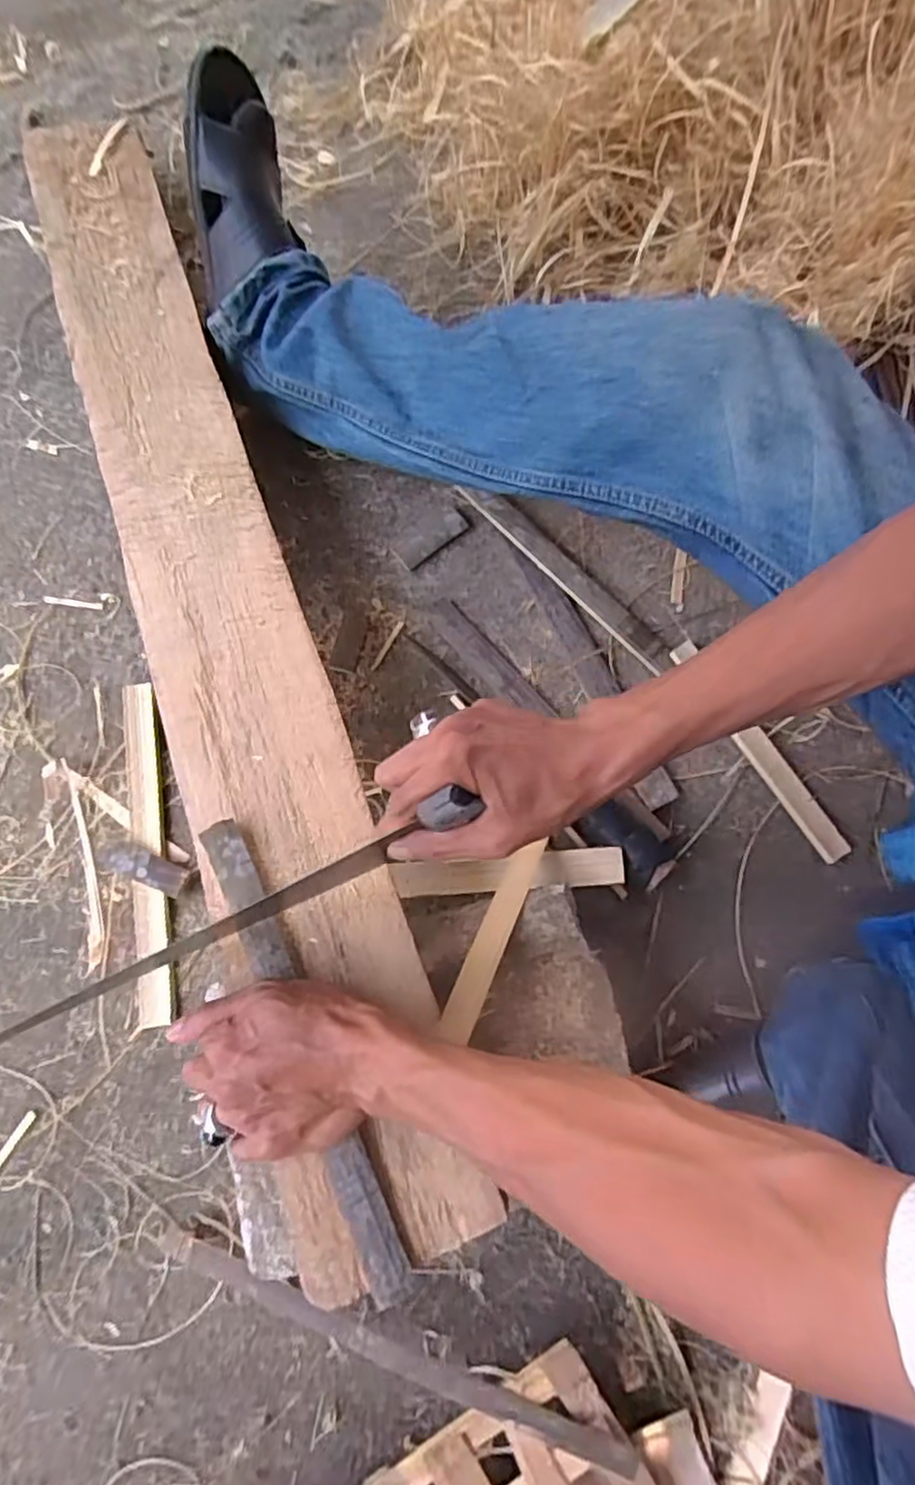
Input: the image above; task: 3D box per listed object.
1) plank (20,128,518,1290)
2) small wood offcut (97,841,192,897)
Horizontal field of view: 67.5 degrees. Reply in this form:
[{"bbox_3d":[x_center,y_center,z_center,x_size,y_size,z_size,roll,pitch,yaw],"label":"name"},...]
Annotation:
[{"bbox_3d":[-0.206,-0.158,0.563,0.135,0.023,1.047,-20,72,-5],"label":"plank"},{"bbox_3d":[-0.279,0.109,0.606,0.086,0.021,0.027,21,76,6],"label":"small wood offcut"}]

